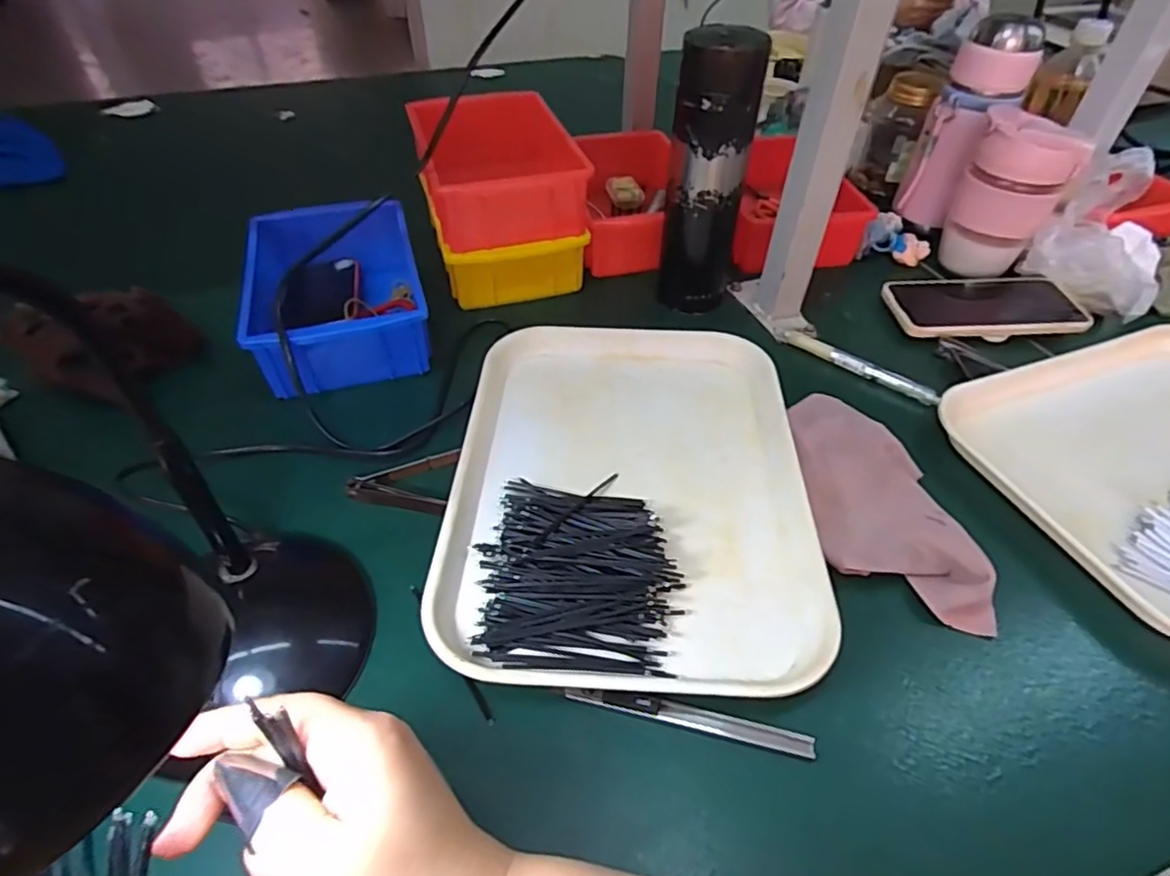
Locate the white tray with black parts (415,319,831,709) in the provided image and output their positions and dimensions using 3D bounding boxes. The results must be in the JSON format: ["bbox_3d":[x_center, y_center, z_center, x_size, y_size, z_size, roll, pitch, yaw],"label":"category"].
[{"bbox_3d":[0.030,0.024,0.422,0.225,0.026,0.291,2,48,2],"label":"white tray with black parts"}]

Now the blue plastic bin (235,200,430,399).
[{"bbox_3d":[-0.208,-0.125,0.522,0.127,0.056,0.194,-12,48,-14],"label":"blue plastic bin"}]

